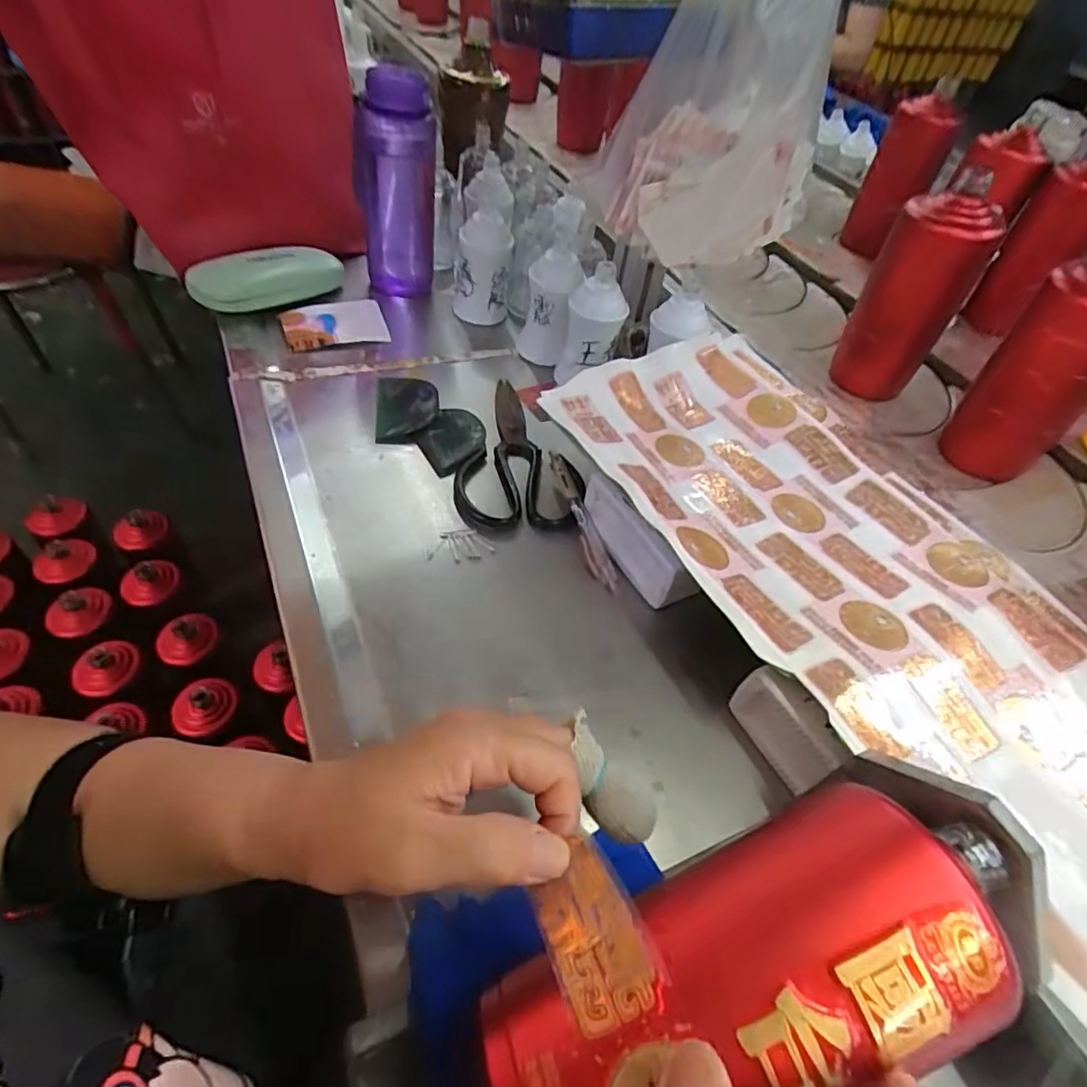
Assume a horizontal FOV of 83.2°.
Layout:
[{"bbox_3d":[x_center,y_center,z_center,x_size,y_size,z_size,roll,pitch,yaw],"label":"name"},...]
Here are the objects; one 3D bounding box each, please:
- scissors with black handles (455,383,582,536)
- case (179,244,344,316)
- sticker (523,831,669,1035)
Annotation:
[{"bbox_3d":[-0.014,-0.080,0.530,0.100,0.011,0.182,9,49,-1],"label":"scissors with black handles"},{"bbox_3d":[-0.275,-0.270,0.624,0.048,0.047,0.156,38,55,22],"label":"case"},{"bbox_3d":[0.016,0.133,0.208,0.031,0.004,0.052,-30,42,-4],"label":"sticker"}]

